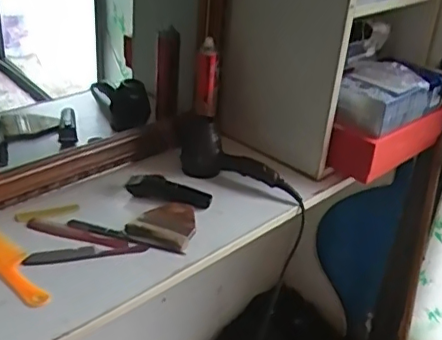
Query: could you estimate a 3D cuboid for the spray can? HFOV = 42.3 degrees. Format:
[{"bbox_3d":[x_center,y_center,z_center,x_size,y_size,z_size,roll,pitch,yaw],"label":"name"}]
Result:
[{"bbox_3d":[-0.030,-0.210,1.252,0.049,0.168,0.059,5,30,0],"label":"spray can"}]

